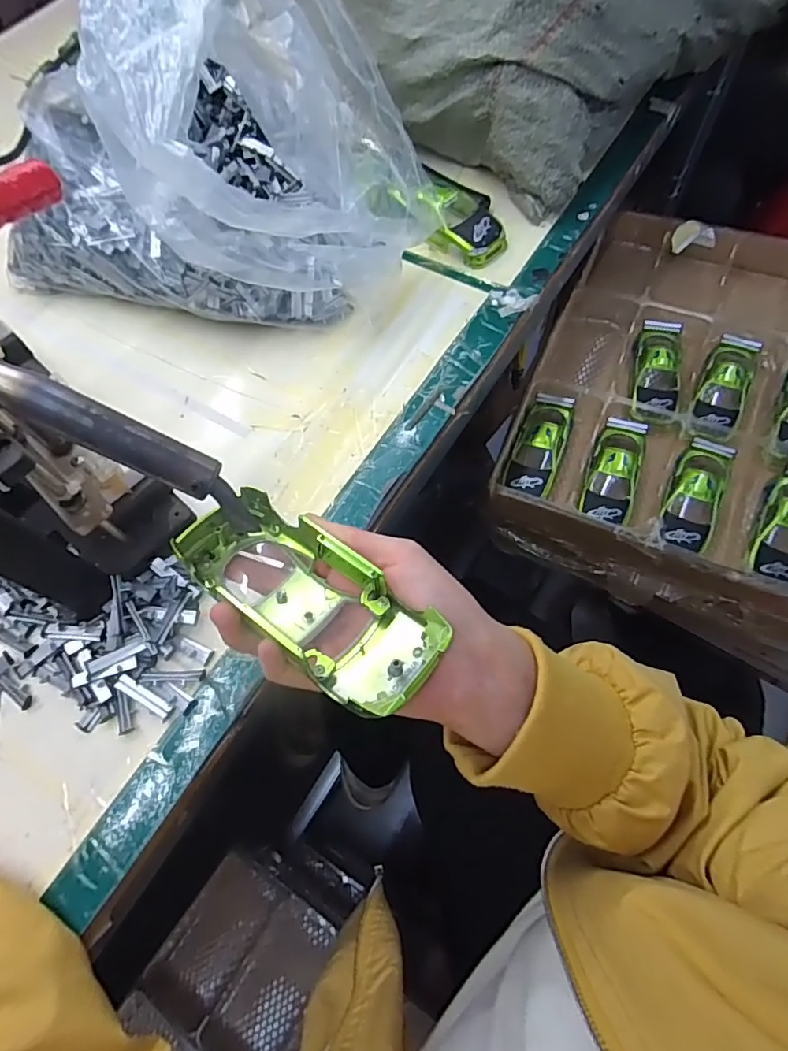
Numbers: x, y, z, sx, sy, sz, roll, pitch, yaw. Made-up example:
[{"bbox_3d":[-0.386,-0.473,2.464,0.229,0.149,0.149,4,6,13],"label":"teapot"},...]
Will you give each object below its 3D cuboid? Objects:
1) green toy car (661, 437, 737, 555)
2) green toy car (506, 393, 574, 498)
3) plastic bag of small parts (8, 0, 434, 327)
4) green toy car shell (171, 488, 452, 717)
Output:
[{"bbox_3d":[0.307,-0.029,0.547,0.051,0.041,0.143,25,69,14],"label":"green toy car"},{"bbox_3d":[0.160,-0.087,0.579,0.048,0.031,0.125,18,68,11],"label":"green toy car"},{"bbox_3d":[-0.158,-0.313,0.423,0.336,0.215,0.237,24,69,14],"label":"plastic bag of small parts"},{"bbox_3d":[-0.040,0.033,0.248,0.127,0.045,0.051,31,71,22],"label":"green toy car shell"}]

